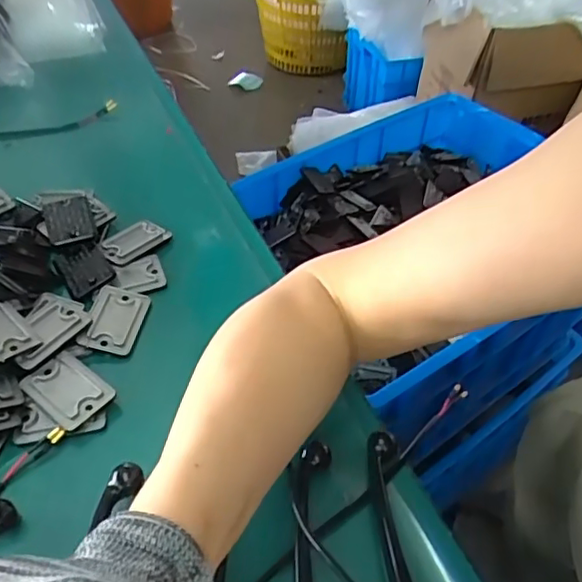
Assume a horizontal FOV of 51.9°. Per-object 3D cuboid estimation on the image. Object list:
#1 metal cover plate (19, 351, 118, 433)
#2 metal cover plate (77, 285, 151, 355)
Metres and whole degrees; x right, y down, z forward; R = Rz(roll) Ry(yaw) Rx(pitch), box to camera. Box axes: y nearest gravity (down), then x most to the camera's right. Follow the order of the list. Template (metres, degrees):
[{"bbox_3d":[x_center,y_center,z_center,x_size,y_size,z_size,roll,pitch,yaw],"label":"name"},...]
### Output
[{"bbox_3d":[-0.138,0.060,0.368,0.052,0.004,0.036,30,57,25],"label":"metal cover plate"},{"bbox_3d":[-0.120,0.019,0.410,0.035,0.005,0.052,18,48,-8],"label":"metal cover plate"}]

